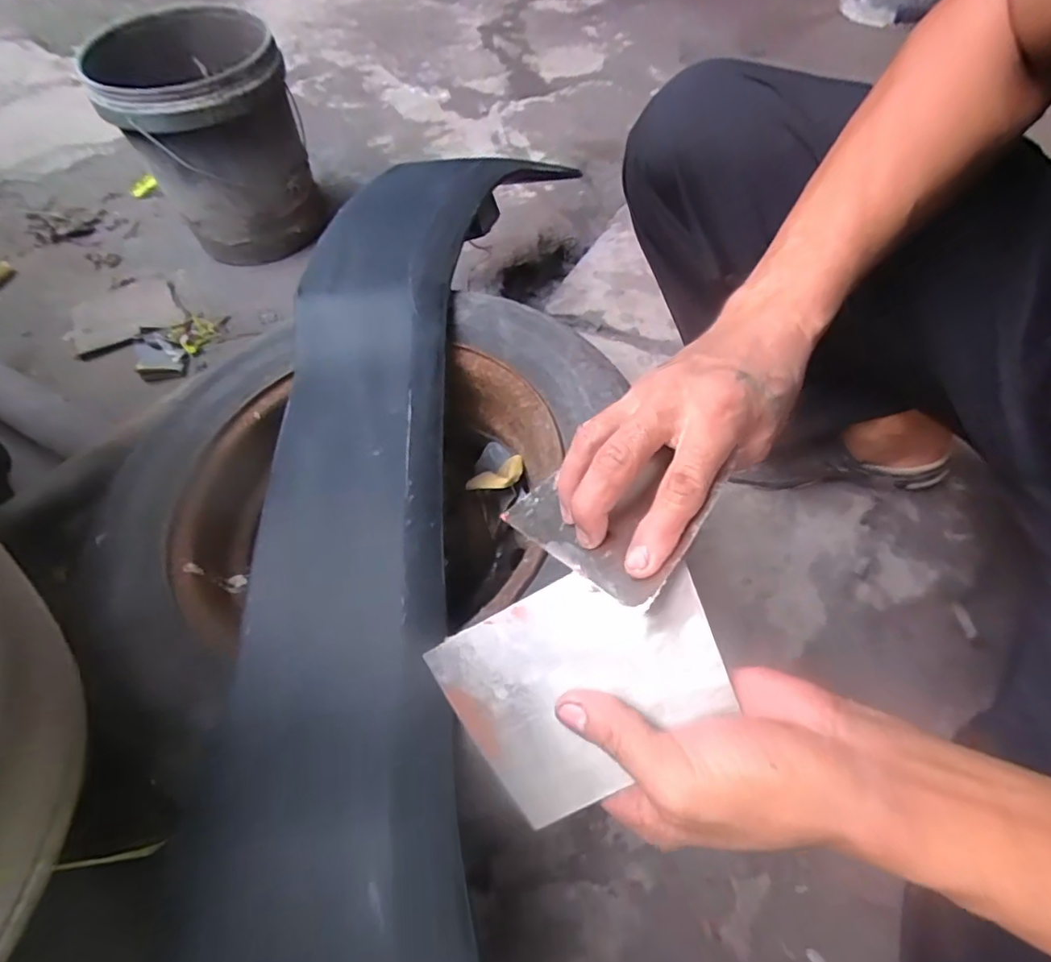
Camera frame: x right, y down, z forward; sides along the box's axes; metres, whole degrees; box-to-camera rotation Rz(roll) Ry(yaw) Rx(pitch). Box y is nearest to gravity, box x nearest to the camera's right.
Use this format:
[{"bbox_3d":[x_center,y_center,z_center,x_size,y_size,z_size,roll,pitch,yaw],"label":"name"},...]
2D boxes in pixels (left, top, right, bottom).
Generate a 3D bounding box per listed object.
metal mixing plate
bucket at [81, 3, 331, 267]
[{"bbox_3d":[0.028,0.099,0.272,0.135,0.007,0.097,-31,72,10],"label":"metal mixing plate"},{"bbox_3d":[-0.562,-0.634,1.016,0.269,0.304,0.358,-25,60,-11],"label":"bucket"}]

